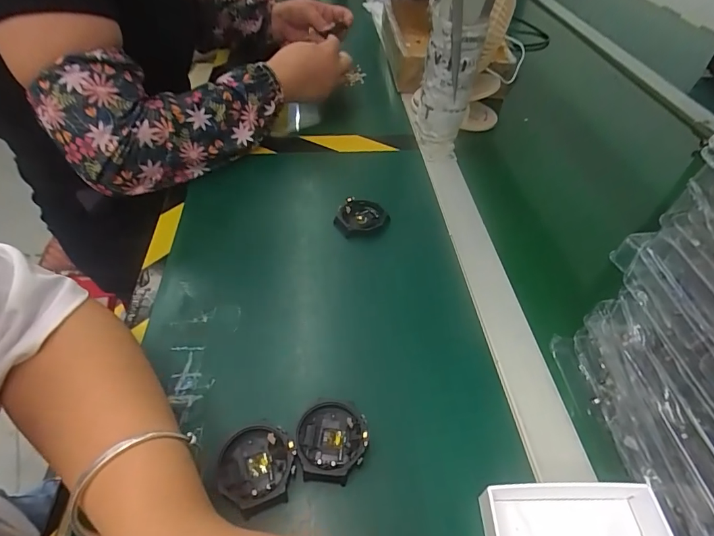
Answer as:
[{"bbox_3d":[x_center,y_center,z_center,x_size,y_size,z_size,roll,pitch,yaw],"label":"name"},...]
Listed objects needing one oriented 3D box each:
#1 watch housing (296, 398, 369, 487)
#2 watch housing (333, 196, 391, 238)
[{"bbox_3d":[-0.017,0.115,0.276,0.046,0.010,0.052,1,48,-3],"label":"watch housing"},{"bbox_3d":[0.006,-0.052,0.434,0.054,0.014,0.050,10,48,6],"label":"watch housing"}]

